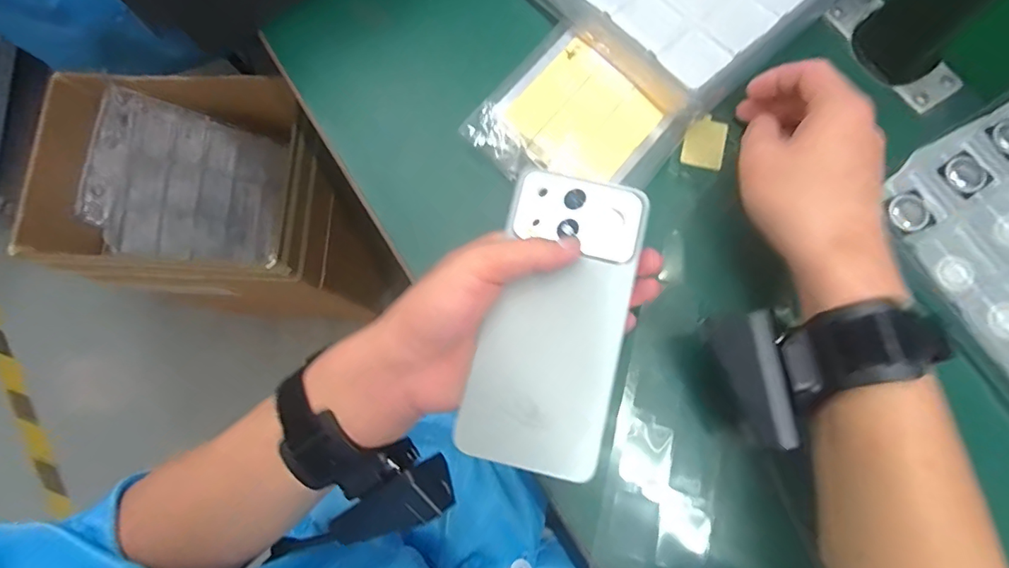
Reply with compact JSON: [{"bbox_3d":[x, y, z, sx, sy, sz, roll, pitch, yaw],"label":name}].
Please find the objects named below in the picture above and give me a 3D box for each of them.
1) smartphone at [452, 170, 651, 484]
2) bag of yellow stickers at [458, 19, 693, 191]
[{"bbox_3d":[0.028,0.018,0.264,0.073,0.011,0.155,16,81,4],"label":"smartphone"},{"bbox_3d":[0.047,-0.106,0.343,0.119,0.012,0.112,42,81,9],"label":"bag of yellow stickers"}]

